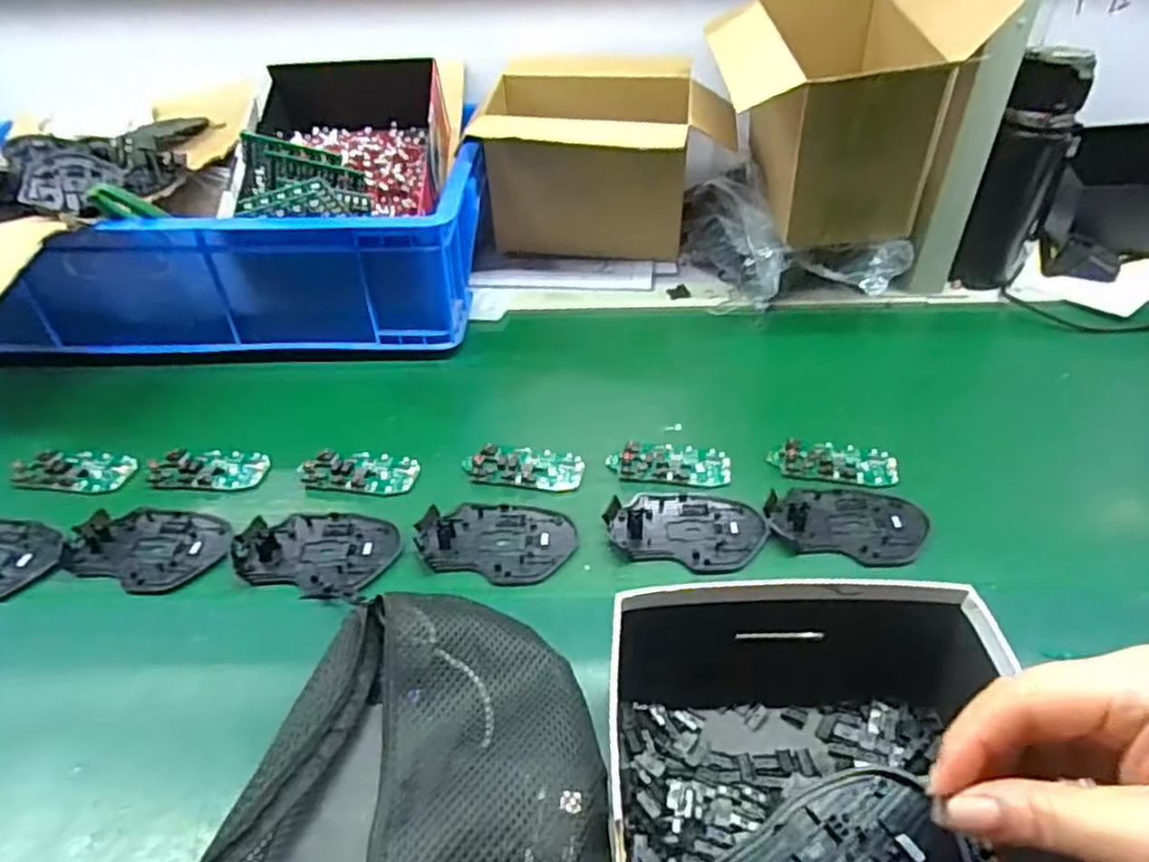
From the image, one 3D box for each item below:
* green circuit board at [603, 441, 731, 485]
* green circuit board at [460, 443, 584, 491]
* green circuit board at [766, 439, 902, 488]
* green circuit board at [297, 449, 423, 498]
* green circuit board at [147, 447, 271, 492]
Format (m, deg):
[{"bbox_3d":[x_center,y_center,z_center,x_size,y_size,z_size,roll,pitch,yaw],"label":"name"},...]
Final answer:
[{"bbox_3d":[0.078,0.026,0.581,0.098,0.007,0.045,3,39,4],"label":"green circuit board"},{"bbox_3d":[-0.041,0.028,0.583,0.095,0.009,0.044,7,40,9],"label":"green circuit board"},{"bbox_3d":[0.211,0.025,0.577,0.097,0.009,0.048,5,40,7],"label":"green circuit board"},{"bbox_3d":[-0.175,0.031,0.584,0.091,0.010,0.048,5,40,7],"label":"green circuit board"},{"bbox_3d":[-0.306,0.032,0.590,0.095,0.007,0.046,0,39,0],"label":"green circuit board"}]

